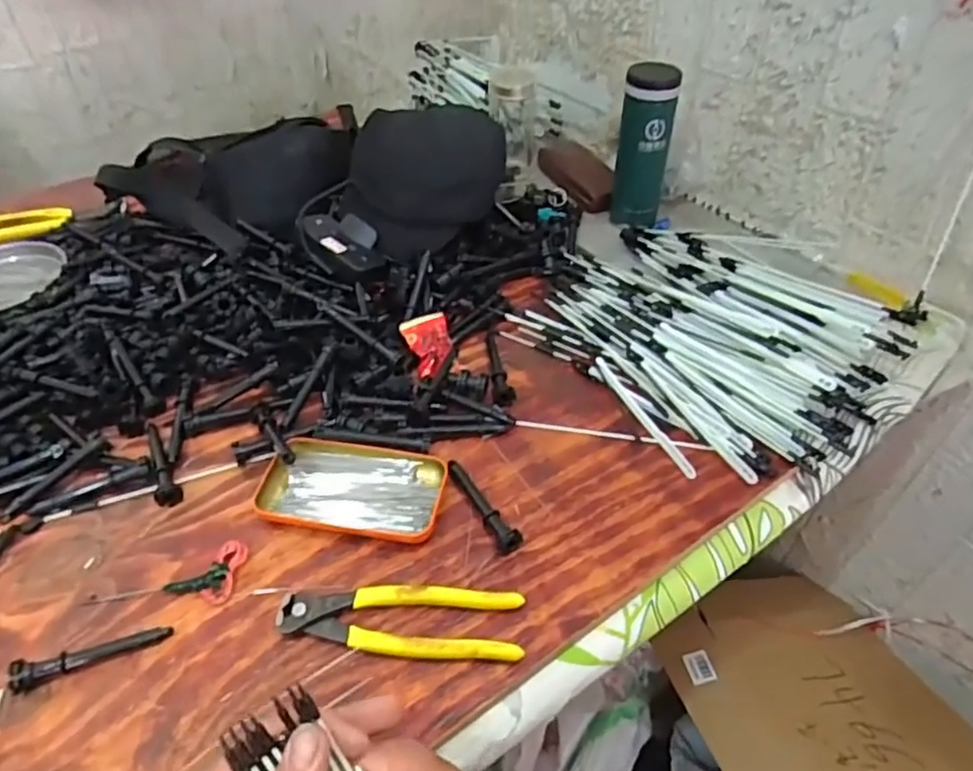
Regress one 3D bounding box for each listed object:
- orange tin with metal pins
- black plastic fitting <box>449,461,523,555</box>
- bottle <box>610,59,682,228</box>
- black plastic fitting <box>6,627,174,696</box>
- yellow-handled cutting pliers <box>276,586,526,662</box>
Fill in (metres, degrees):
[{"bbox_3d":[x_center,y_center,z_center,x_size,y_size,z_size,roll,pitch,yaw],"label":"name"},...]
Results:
[{"bbox_3d":[-0.104,0.080,0.508,0.140,0.017,0.078,7,45,8],"label":"orange tin with metal pins"},{"bbox_3d":[-0.002,0.091,0.498,0.019,0.016,0.093,-22,48,-20],"label":"black plastic fitting"},{"bbox_3d":[0.190,-0.288,0.753,0.061,0.181,0.071,11,46,12],"label":"bottle"},{"bbox_3d":[-0.261,0.175,0.419,0.095,0.018,0.017,-18,47,-16],"label":"black plastic fitting"},{"bbox_3d":[-0.058,0.160,0.433,0.162,0.016,0.046,3,45,4],"label":"yellow-handled cutting pliers"}]

